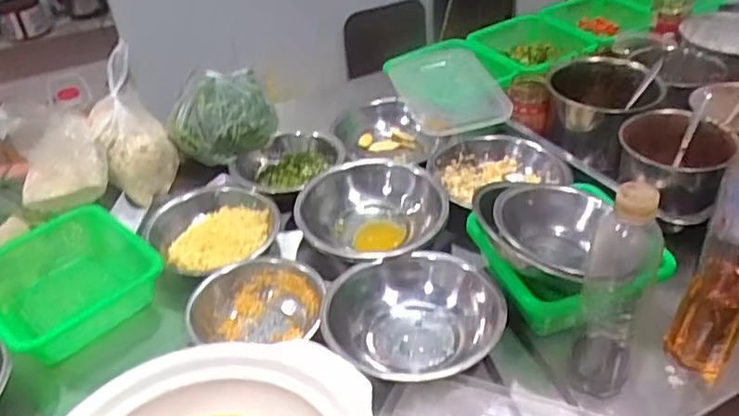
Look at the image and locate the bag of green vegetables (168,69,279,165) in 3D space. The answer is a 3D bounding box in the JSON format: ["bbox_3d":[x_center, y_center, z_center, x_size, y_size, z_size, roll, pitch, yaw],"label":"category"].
[{"bbox_3d":[-0.207,-0.140,0.938,0.142,0.082,0.146,14,41,21],"label":"bag of green vegetables"}]

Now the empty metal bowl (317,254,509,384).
[{"bbox_3d":[0.044,0.104,0.651,0.181,0.053,0.167,-2,38,2],"label":"empty metal bowl"}]

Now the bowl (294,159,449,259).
[{"bbox_3d":[0.006,0.016,0.805,0.171,0.080,0.191,15,41,22],"label":"bowl"}]

